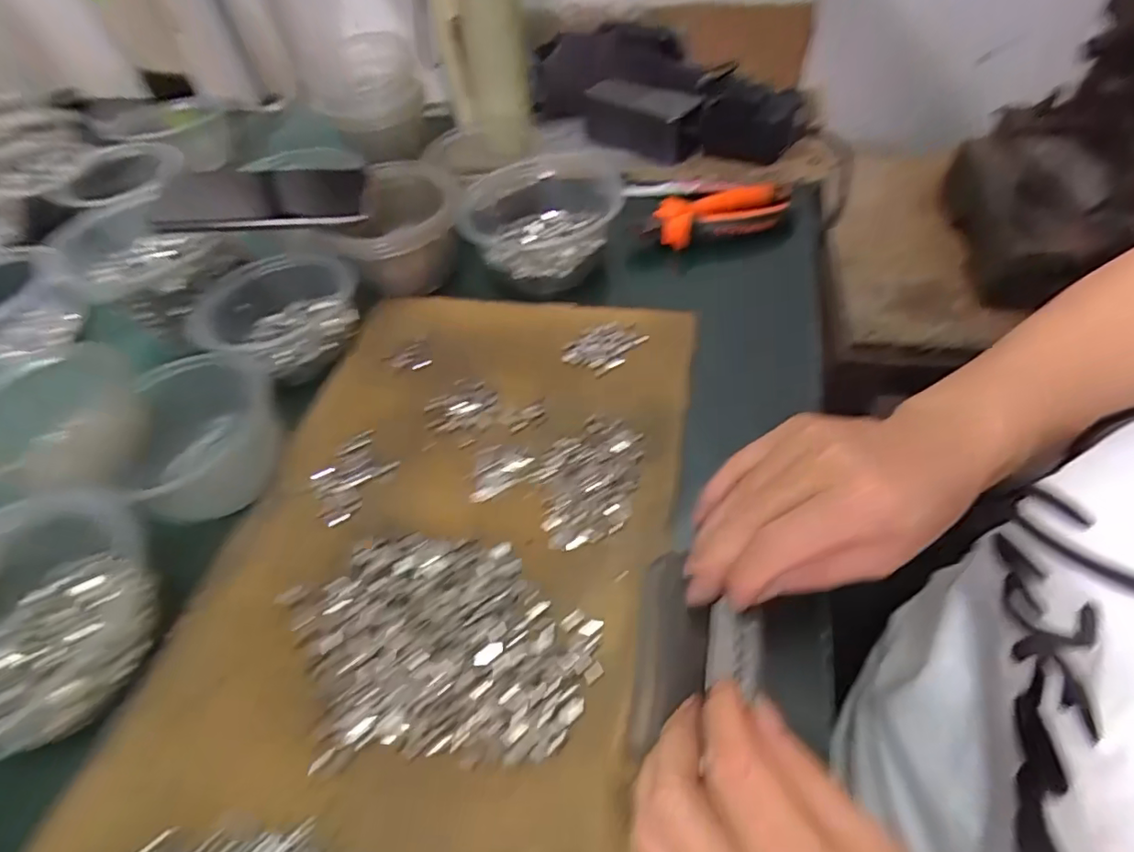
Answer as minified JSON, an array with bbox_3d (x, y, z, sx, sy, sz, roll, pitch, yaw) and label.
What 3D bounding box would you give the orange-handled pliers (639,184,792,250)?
[{"bbox_3d":[0.138,-0.195,0.509,0.141,0.019,0.058,-10,51,0],"label":"orange-handled pliers"}]

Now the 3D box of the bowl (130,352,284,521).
[{"bbox_3d":[-0.239,0.002,0.371,0.103,0.046,0.098,-4,51,5],"label":"bowl"}]

